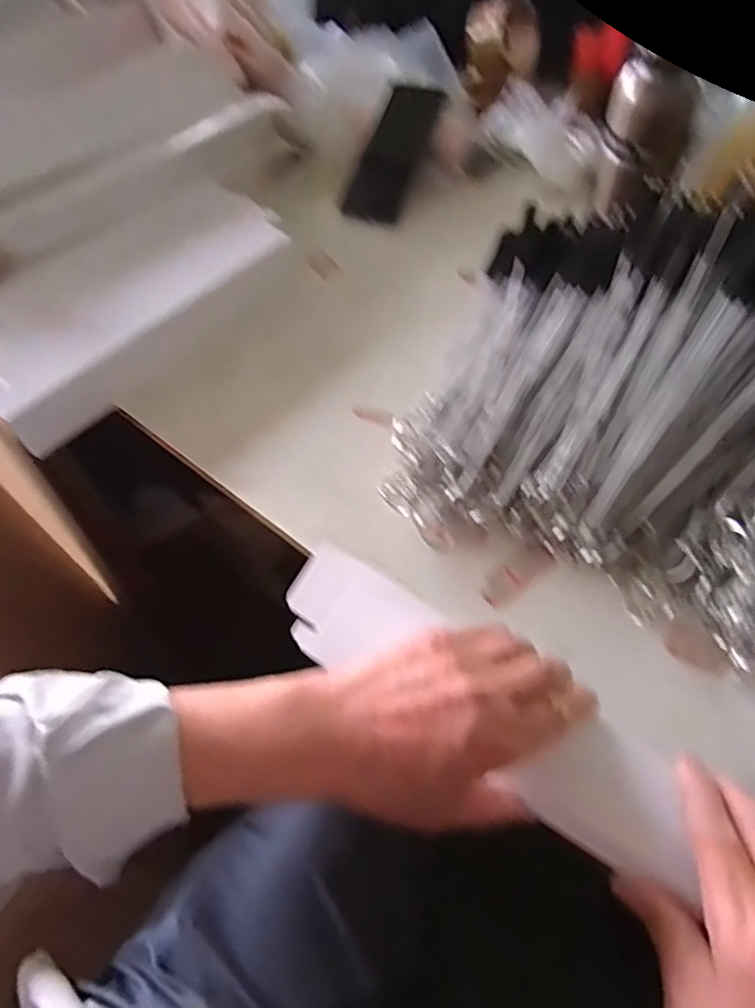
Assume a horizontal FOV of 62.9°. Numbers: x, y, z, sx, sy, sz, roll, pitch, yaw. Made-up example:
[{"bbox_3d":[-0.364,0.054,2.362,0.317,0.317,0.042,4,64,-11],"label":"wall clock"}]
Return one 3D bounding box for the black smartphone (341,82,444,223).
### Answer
[{"bbox_3d":[0.018,-0.389,0.690,0.065,0.008,0.154,23,94,6],"label":"black smartphone"}]

